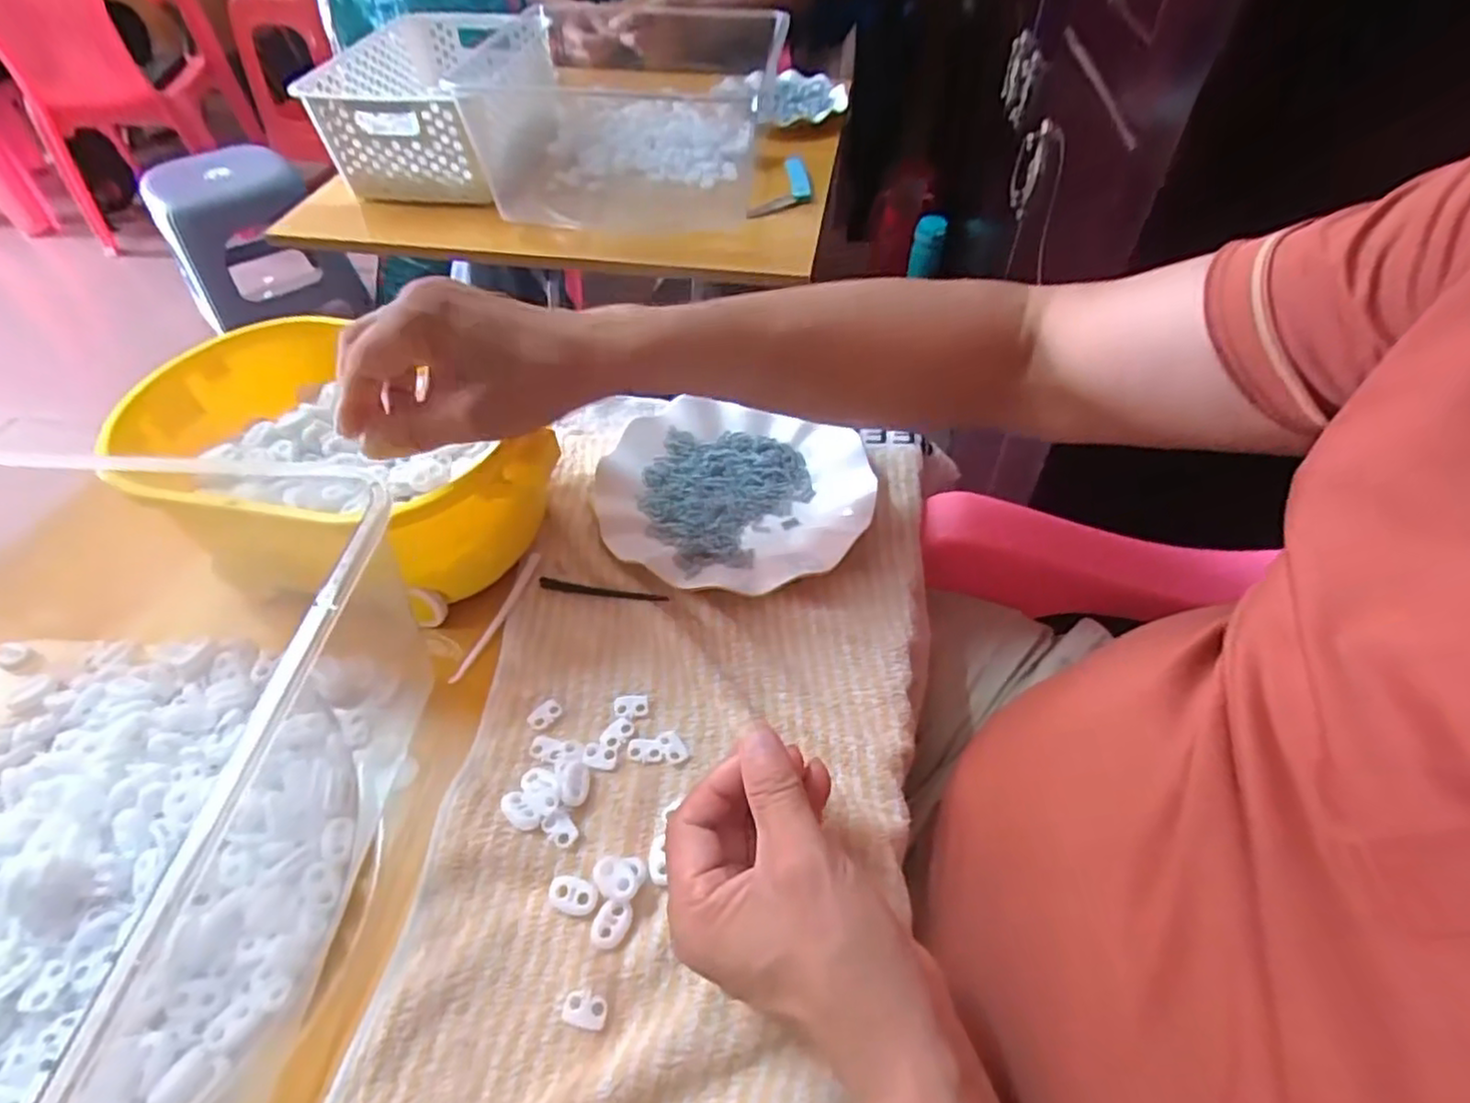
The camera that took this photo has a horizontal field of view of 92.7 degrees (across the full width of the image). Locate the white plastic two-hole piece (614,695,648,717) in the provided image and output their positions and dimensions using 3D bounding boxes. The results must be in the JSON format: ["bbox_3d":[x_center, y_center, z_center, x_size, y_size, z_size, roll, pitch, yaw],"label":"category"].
[{"bbox_3d":[-0.058,0.085,0.386,0.018,0.004,0.012,-4,50,-3],"label":"white plastic two-hole piece"}]

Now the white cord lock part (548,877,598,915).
[{"bbox_3d":[-0.075,0.158,0.323,0.023,0.005,0.013,12,51,11],"label":"white cord lock part"}]

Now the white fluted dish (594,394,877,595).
[{"bbox_3d":[-0.001,-0.040,0.478,0.178,0.024,0.151,10,51,10],"label":"white fluted dish"}]

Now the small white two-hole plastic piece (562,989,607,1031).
[{"bbox_3d":[-0.063,0.193,0.295,0.018,0.004,0.013,9,50,8],"label":"small white two-hole plastic piece"}]

